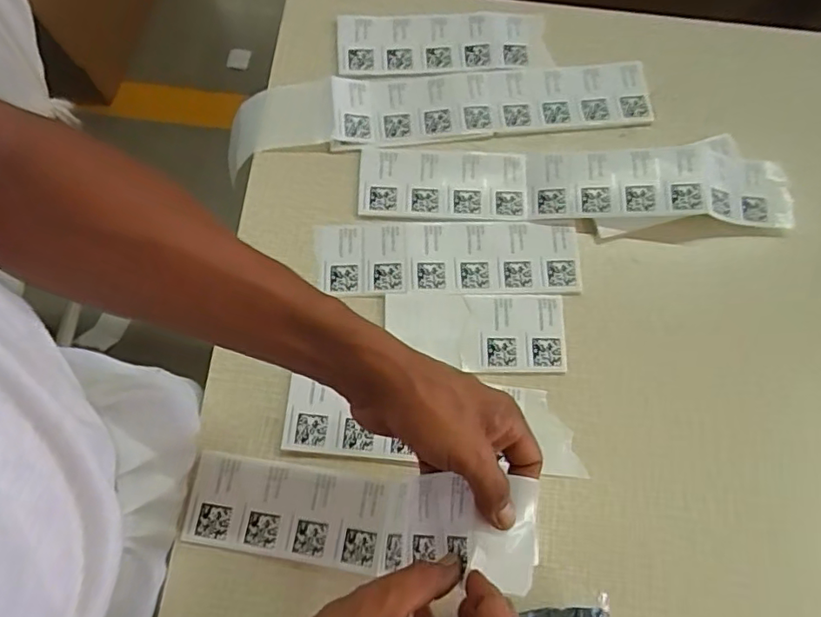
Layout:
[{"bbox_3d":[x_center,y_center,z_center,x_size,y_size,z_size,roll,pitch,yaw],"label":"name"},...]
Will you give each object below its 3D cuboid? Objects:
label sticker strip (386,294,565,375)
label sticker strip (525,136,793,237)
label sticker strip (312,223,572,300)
[{"bbox_3d":[0.055,0.022,0.478,0.150,0.004,0.066,1,74,-1],"label":"label sticker strip"},{"bbox_3d":[0.223,-0.108,0.502,0.235,0.025,0.077,-3,74,-2],"label":"label sticker strip"},{"bbox_3d":[0.032,-0.043,0.493,0.223,0.006,0.069,0,75,-1],"label":"label sticker strip"}]

